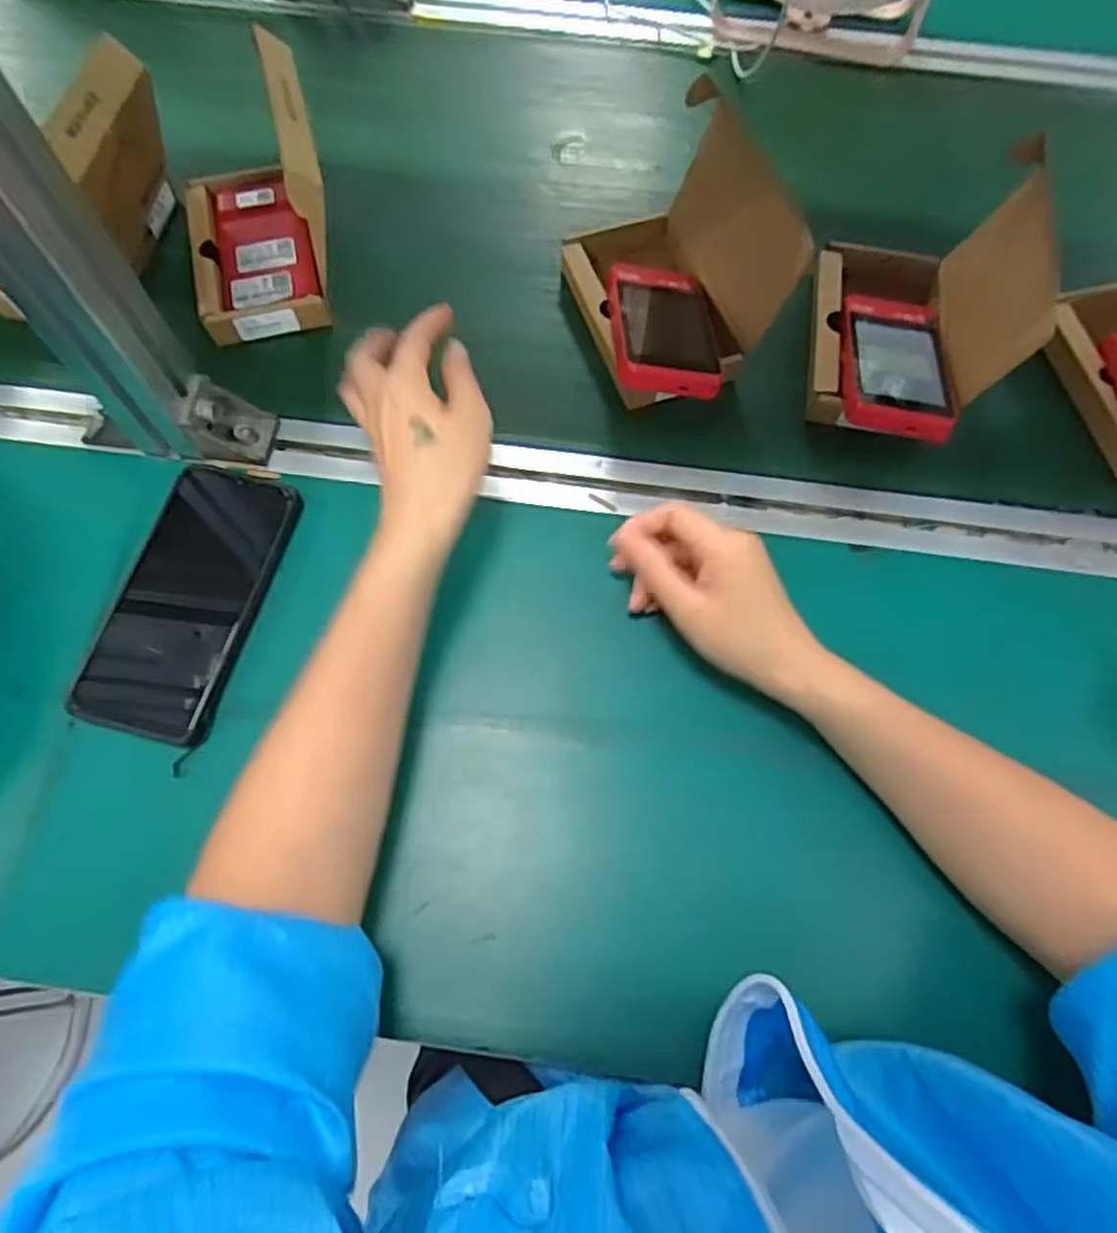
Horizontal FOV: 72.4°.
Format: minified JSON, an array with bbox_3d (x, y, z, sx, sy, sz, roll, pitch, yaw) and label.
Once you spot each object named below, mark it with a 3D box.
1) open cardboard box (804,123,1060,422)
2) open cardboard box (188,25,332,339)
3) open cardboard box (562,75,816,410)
[{"bbox_3d":[0.226,-0.206,0.484,0.102,0.111,0.150,7,68,7],"label":"open cardboard box"},{"bbox_3d":[-0.206,-0.279,0.499,0.095,0.119,0.158,-16,67,-2],"label":"open cardboard box"},{"bbox_3d":[0.079,-0.239,0.507,0.128,0.101,0.162,-20,67,-4],"label":"open cardboard box"}]

